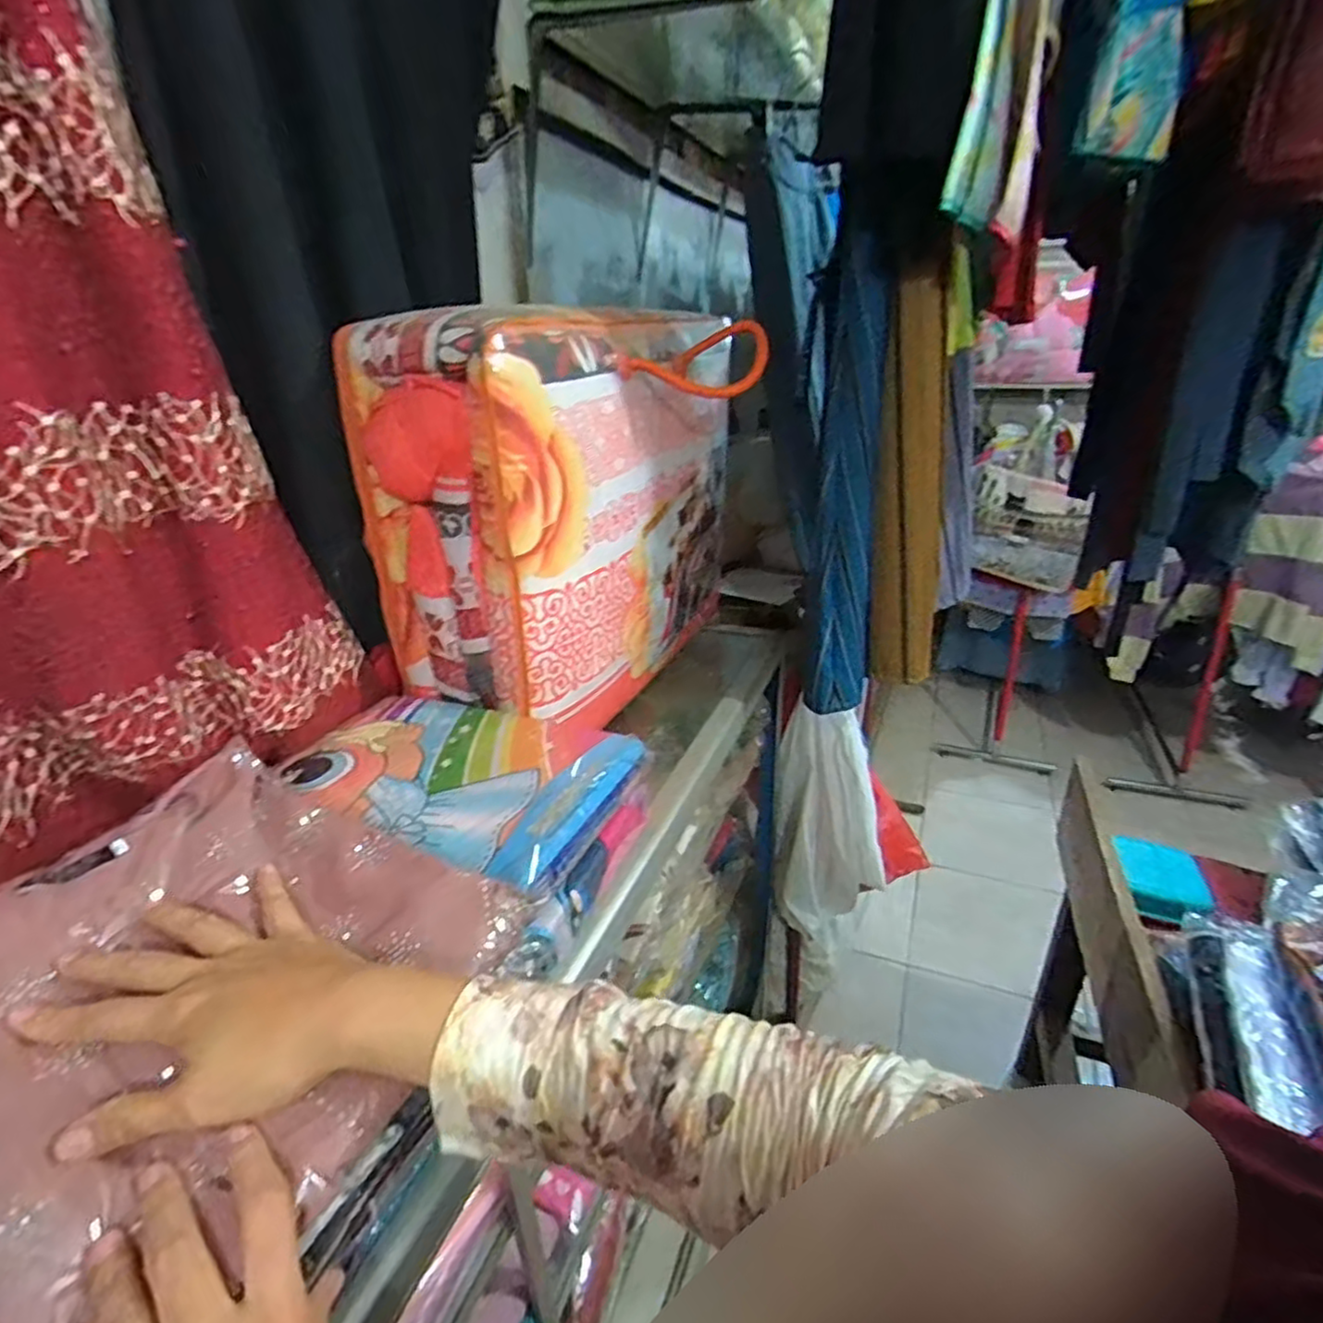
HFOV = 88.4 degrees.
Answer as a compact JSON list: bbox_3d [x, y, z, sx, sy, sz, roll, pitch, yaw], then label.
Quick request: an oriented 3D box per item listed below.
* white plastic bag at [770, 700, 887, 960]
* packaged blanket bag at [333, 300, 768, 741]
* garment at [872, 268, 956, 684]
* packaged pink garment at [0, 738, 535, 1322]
[{"bbox_3d":[0.273,0.277,1.129,0.153,0.380,0.126,-2,25,1],"label":"white plastic bag"},{"bbox_3d":[-0.074,-0.184,0.799,0.197,0.375,0.480,12,29,28],"label":"packaged blanket bag"},{"bbox_3d":[0.281,-0.175,0.749,0.069,0.413,0.061,21,34,41],"label":"garment"},{"bbox_3d":[-0.249,0.163,0.360,0.269,0.034,0.252,22,35,20],"label":"packaged pink garment"}]

